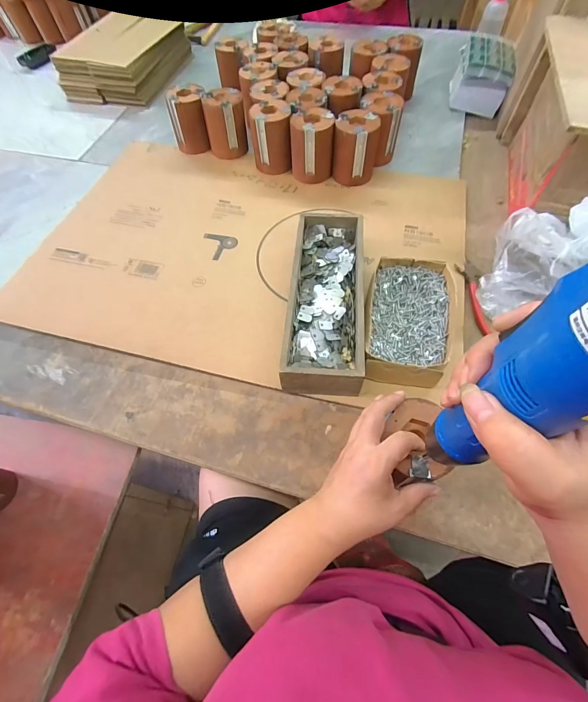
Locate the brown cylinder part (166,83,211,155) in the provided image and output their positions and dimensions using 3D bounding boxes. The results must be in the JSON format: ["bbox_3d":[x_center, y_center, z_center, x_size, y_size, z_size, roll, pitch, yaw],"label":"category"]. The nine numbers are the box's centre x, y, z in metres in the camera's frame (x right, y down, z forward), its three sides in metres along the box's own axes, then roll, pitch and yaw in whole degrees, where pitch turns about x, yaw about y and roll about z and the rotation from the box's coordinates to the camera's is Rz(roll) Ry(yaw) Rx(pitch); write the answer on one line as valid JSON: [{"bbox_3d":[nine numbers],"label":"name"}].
[{"bbox_3d":[-0.213,-0.475,0.695,0.080,0.100,0.073,-23,63,-10],"label":"brown cylinder part"}]

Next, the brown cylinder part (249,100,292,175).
[{"bbox_3d":[-0.041,-0.417,0.654,0.074,0.099,0.075,0,61,3],"label":"brown cylinder part"}]

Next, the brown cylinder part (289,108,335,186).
[{"bbox_3d":[0.034,-0.385,0.634,0.077,0.101,0.071,-1,61,2],"label":"brown cylinder part"}]

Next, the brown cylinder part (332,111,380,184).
[{"bbox_3d":[0.115,-0.375,0.620,0.075,0.098,0.070,12,62,9],"label":"brown cylinder part"}]

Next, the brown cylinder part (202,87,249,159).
[{"bbox_3d":[-0.138,-0.463,0.681,0.081,0.097,0.080,-10,61,-3],"label":"brown cylinder part"}]

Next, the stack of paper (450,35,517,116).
[{"bbox_3d":[0.413,-0.609,0.736,0.107,0.093,0.136,11,62,9],"label":"stack of paper"}]

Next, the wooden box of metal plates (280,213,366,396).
[{"bbox_3d":[0.047,-0.076,0.479,0.098,0.060,0.280,3,61,4],"label":"wooden box of metal plates"}]

